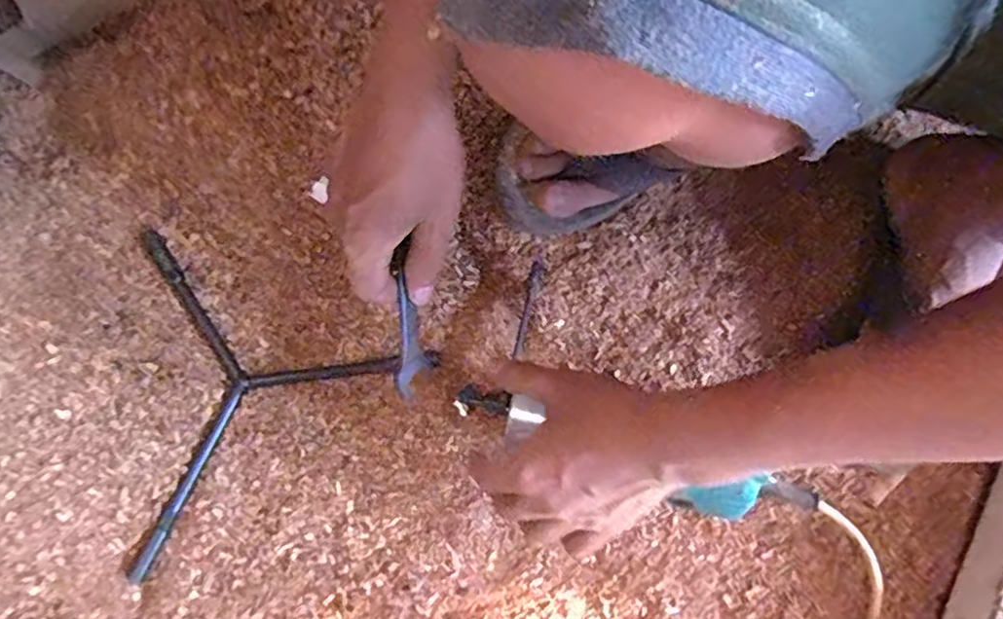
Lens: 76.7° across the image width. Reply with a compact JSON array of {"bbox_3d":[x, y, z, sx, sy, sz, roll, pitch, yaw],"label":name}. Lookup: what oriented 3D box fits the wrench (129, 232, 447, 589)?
[{"bbox_3d":[-0.211,0.032,0.466,0.244,0.026,0.212,-39,81,-10],"label":"wrench"}]

